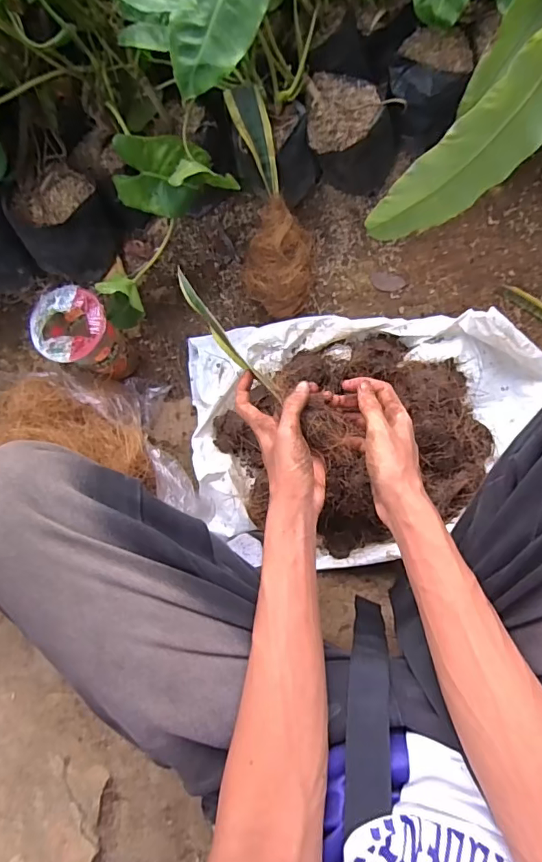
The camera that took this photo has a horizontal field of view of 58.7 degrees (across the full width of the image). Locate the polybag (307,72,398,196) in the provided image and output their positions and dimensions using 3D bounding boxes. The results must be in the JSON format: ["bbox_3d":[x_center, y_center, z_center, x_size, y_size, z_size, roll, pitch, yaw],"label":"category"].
[{"bbox_3d":[0.111,-0.392,0.654,0.117,0.120,0.110,4,84,8],"label":"polybag"}]

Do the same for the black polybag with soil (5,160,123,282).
[{"bbox_3d":[-0.292,-0.292,0.688,0.115,0.116,0.116,14,87,8],"label":"black polybag with soil"}]

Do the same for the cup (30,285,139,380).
[{"bbox_3d":[-0.233,-0.120,0.646,0.085,0.162,0.085,-1,86,7],"label":"cup"}]

